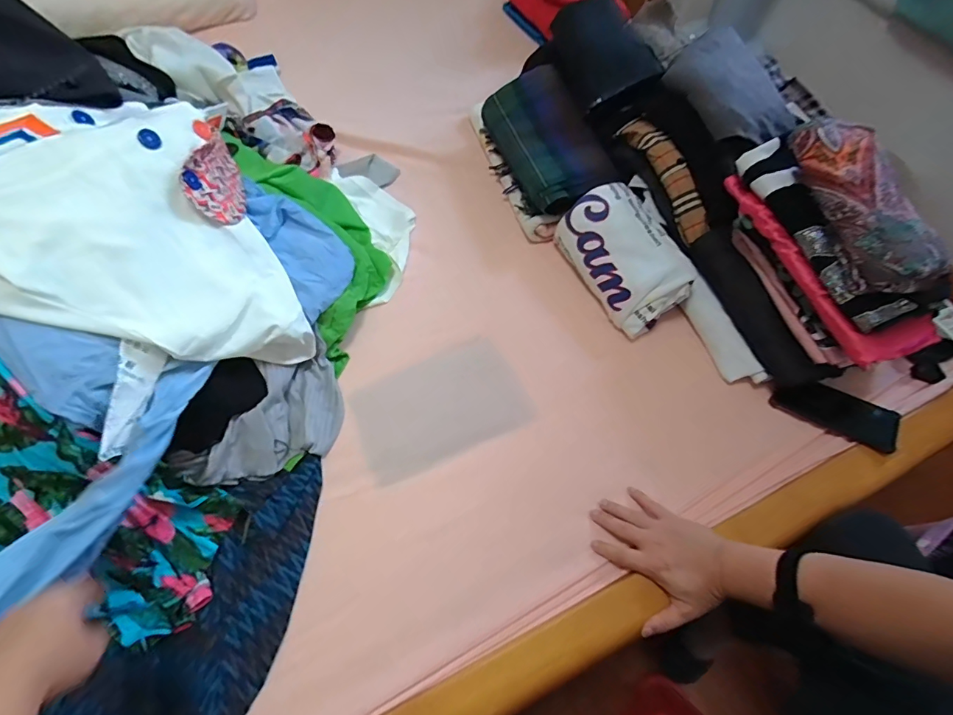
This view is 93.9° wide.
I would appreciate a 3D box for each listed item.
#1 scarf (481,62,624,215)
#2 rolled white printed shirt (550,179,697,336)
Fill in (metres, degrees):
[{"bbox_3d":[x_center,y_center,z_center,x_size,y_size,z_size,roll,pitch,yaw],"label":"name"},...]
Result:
[{"bbox_3d":[0.130,-0.410,0.863,0.181,0.108,0.301,-27,67,-13],"label":"scarf"},{"bbox_3d":[0.260,-0.178,0.769,0.147,0.088,0.241,-27,68,-13],"label":"rolled white printed shirt"}]

